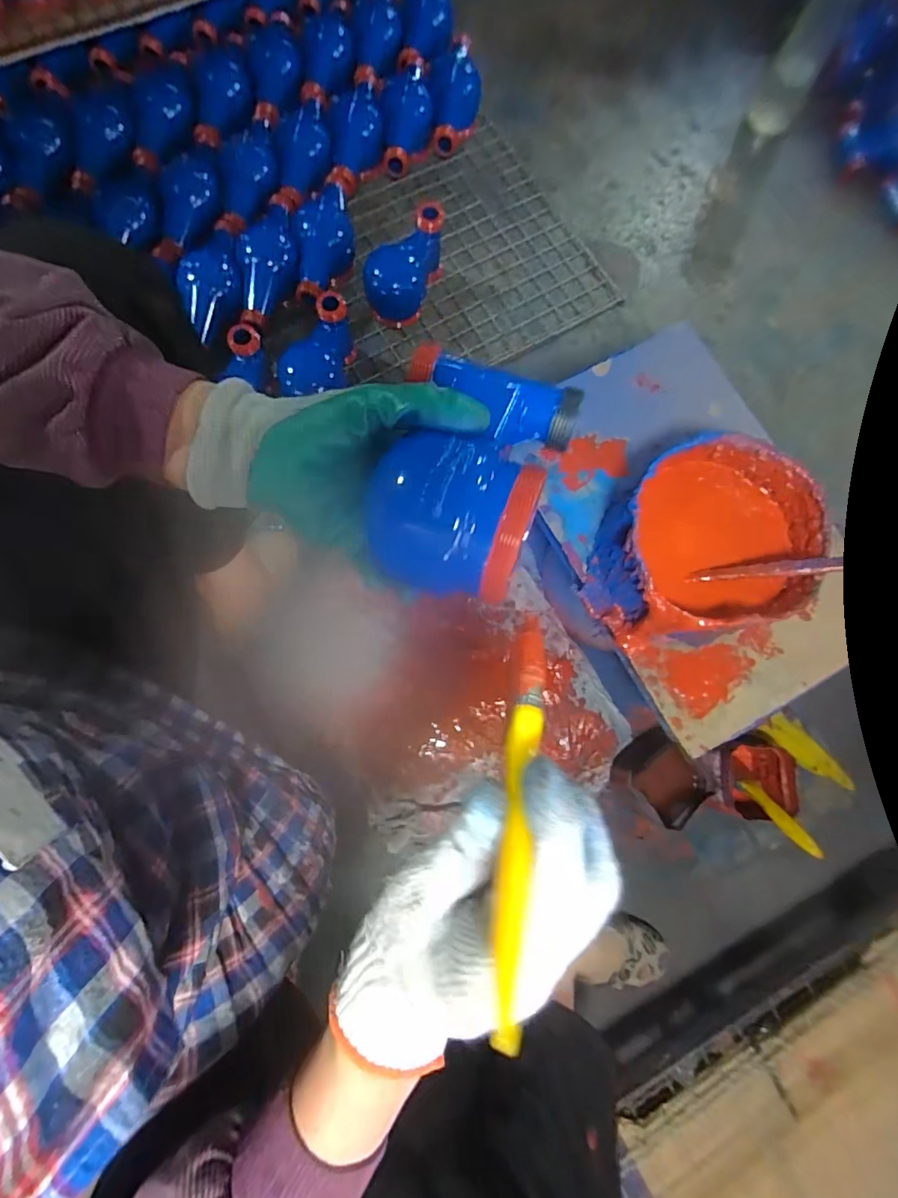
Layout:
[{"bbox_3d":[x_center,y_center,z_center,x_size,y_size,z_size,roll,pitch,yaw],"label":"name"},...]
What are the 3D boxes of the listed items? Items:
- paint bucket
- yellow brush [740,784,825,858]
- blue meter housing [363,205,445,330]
[{"bbox_3d":[0.219,-0.041,0.445,0.154,0.095,0.176,26,78,5],"label":"paint bucket"},{"bbox_3d":[0.379,0.250,0.576,0.021,0.105,0.009,-19,118,-5],"label":"yellow brush"},{"bbox_3d":[-0.071,-0.514,0.783,0.090,0.110,0.148,28,79,5],"label":"blue meter housing"}]

